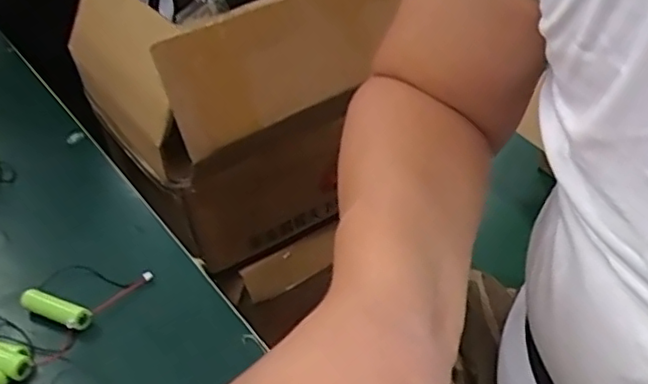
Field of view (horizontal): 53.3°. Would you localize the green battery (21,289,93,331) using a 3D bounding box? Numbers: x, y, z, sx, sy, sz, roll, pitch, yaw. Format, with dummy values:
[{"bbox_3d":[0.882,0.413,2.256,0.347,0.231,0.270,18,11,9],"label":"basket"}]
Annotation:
[{"bbox_3d":[-0.178,0.078,0.429,0.051,0.014,0.014,12,41,24],"label":"green battery"}]

